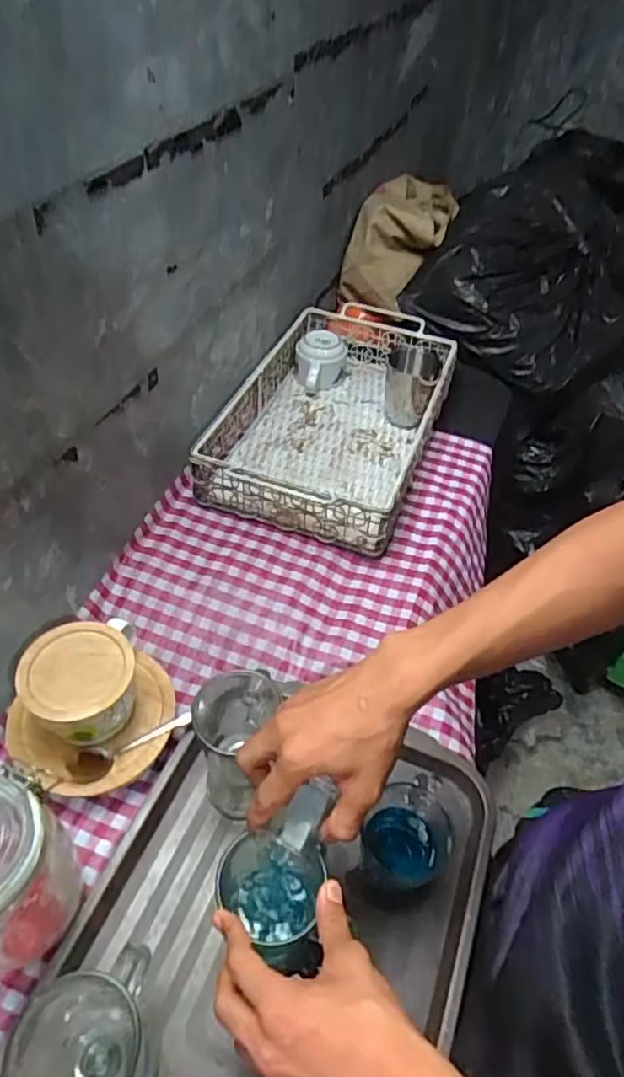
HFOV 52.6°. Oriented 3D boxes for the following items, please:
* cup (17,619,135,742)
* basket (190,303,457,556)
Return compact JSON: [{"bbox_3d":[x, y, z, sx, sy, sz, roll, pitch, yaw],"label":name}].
[{"bbox_3d":[-0.208,0.138,0.581,0.096,0.074,0.098,3,46,-3],"label":"cup"},{"bbox_3d":[0.032,-0.175,0.878,0.252,0.104,0.409,16,47,10],"label":"basket"}]

